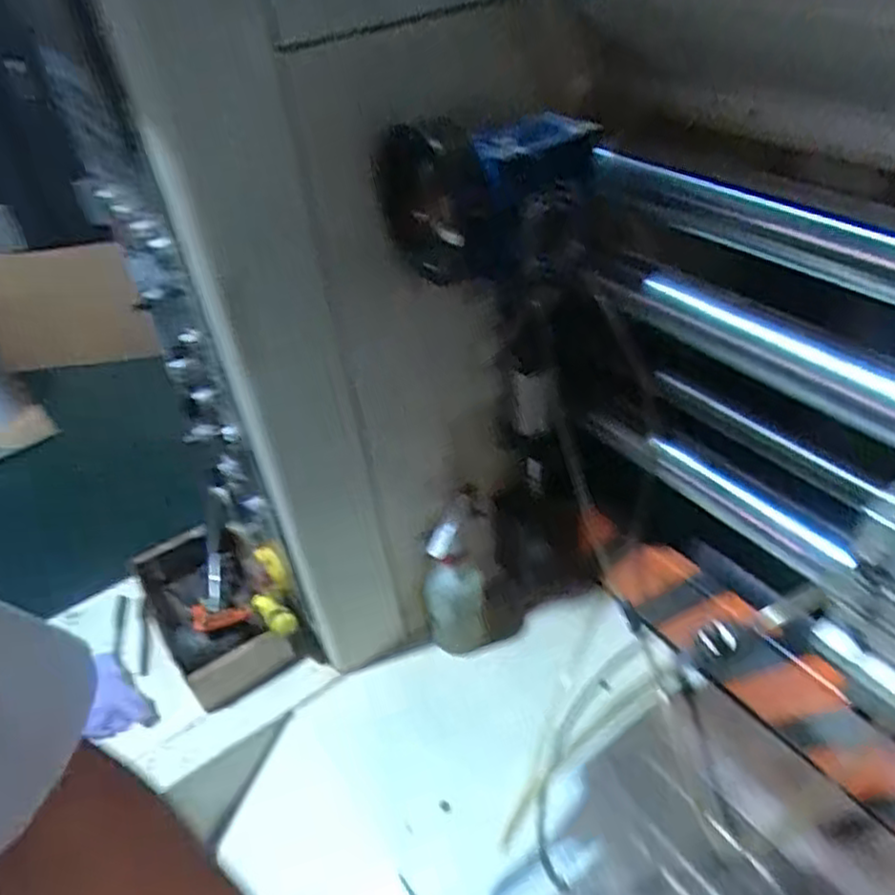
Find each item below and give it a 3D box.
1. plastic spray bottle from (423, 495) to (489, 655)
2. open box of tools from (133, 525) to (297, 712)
[{"bbox_3d":[0.007,0.160,0.886,0.080,0.193,0.079,-9,40,-3],"label":"plastic spray bottle"},{"bbox_3d":[-0.319,0.223,0.961,0.141,0.089,0.260,-27,44,-22],"label":"open box of tools"}]

